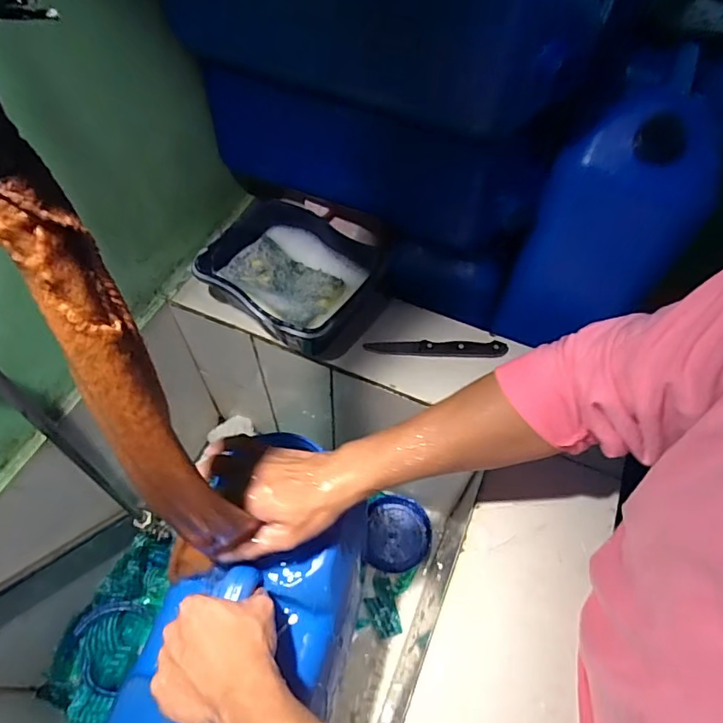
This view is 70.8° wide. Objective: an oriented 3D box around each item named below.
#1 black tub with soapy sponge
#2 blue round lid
[{"bbox_3d":[-0.092,-0.101,0.662,0.218,0.077,0.164,33,61,19],"label":"black tub with soapy sponge"},{"bbox_3d":[0.064,0.293,0.868,0.110,0.020,0.120,1,56,-1],"label":"blue round lid"}]

